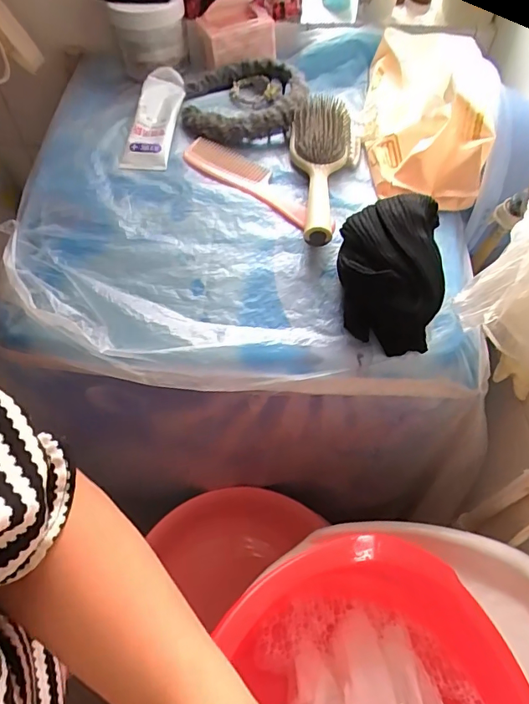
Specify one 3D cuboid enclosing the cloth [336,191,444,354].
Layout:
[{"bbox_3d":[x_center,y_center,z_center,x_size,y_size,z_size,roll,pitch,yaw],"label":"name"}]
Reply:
[{"bbox_3d":[0.122,-0.085,0.464,0.092,0.080,0.129,7,57,3],"label":"cloth"}]

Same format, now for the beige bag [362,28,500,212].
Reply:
[{"bbox_3d":[0.198,-0.297,0.572,0.142,0.081,0.249,10,58,5],"label":"beige bag"}]

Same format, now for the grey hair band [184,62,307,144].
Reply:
[{"bbox_3d":[-0.026,-0.326,0.603,0.155,0.040,0.138,4,57,1],"label":"grey hair band"}]

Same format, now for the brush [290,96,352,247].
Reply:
[{"bbox_3d":[0.064,-0.219,0.542,0.070,0.045,0.212,3,57,0],"label":"brush"}]

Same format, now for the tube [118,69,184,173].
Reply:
[{"bbox_3d":[-0.136,-0.299,0.593,0.054,0.024,0.165,7,70,3],"label":"tube"}]

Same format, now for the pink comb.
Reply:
[{"bbox_3d":[-0.009,-0.197,0.550,0.202,0.016,0.048,34,63,19],"label":"pink comb"}]

